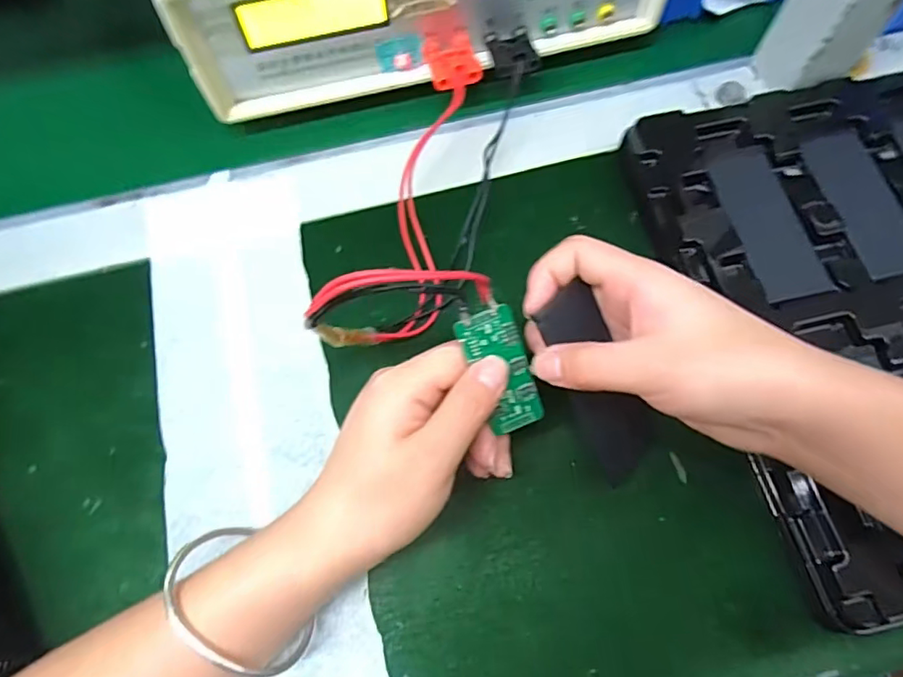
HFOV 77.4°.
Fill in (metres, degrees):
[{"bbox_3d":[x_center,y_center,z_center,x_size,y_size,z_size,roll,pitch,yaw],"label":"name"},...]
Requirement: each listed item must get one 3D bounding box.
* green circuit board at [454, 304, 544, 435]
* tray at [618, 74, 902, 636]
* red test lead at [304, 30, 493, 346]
[{"bbox_3d":[0.022,0.014,0.244,0.024,0.004,0.055,-23,105,-8],"label":"green circuit board"},{"bbox_3d":[0.237,-0.020,0.301,0.218,0.028,0.270,-13,69,-5],"label":"tray"},{"bbox_3d":[-0.016,-0.099,0.300,0.079,0.086,0.199,1,69,0],"label":"red test lead"}]

